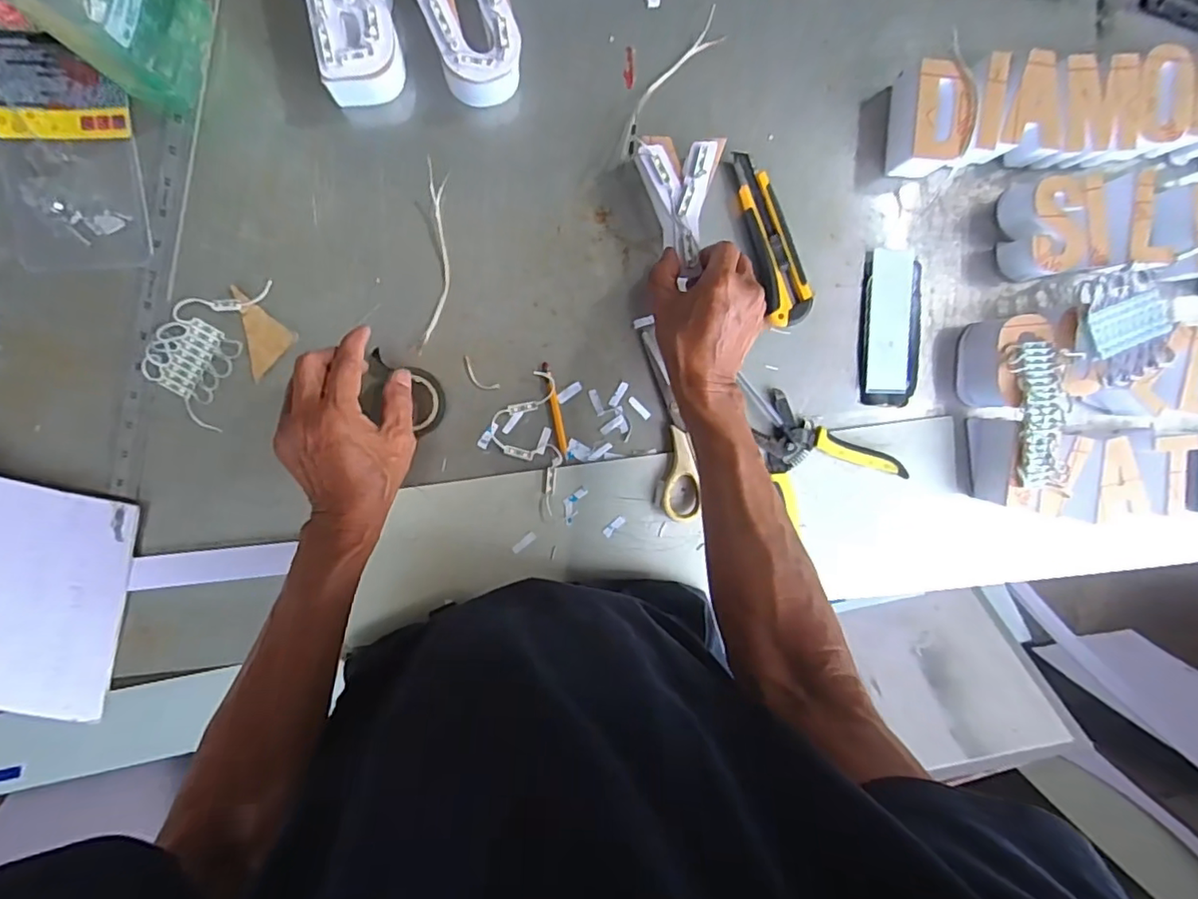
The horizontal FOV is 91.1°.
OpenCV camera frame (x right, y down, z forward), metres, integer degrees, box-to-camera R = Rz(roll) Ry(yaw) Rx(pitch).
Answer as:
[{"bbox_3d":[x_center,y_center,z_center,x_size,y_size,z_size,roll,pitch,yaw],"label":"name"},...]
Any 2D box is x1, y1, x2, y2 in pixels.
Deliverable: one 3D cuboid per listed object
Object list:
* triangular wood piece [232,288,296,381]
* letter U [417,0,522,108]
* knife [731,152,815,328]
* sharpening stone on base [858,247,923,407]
[{"bbox_3d":[-0.284,-0.101,0.504,0.038,0.004,0.075,-13,101,-17],"label":"triangular wood piece"},{"bbox_3d":[-0.105,-0.349,0.478,0.076,0.051,0.116,-18,97,-5],"label":"letter U"},{"bbox_3d":[0.161,-0.193,0.541,0.041,0.021,0.155,-17,97,-5],"label":"knife"},{"bbox_3d":[0.284,-0.117,0.568,0.059,0.013,0.146,-2,96,-7],"label":"sharpening stone on base"}]

